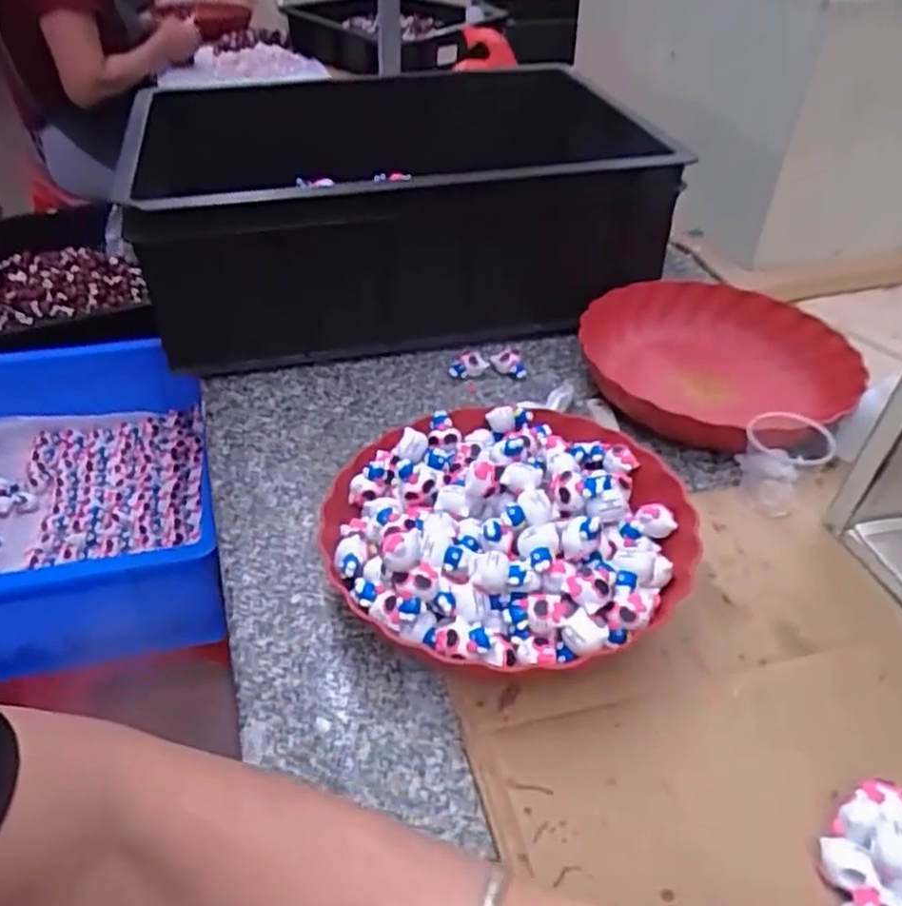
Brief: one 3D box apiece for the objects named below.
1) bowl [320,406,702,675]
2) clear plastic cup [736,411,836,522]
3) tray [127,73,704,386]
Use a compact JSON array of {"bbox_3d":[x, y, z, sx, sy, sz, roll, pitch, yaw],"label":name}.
[{"bbox_3d":[0.037,0.042,0.504,0.236,0.069,0.224,0,40,0],"label":"bowl"},{"bbox_3d":[0.249,0.007,0.560,0.058,0.062,0.050,19,43,21],"label":"clear plastic cup"},{"bbox_3d":[-0.083,-0.304,0.855,0.496,0.182,0.459,-9,40,-11],"label":"tray"}]

